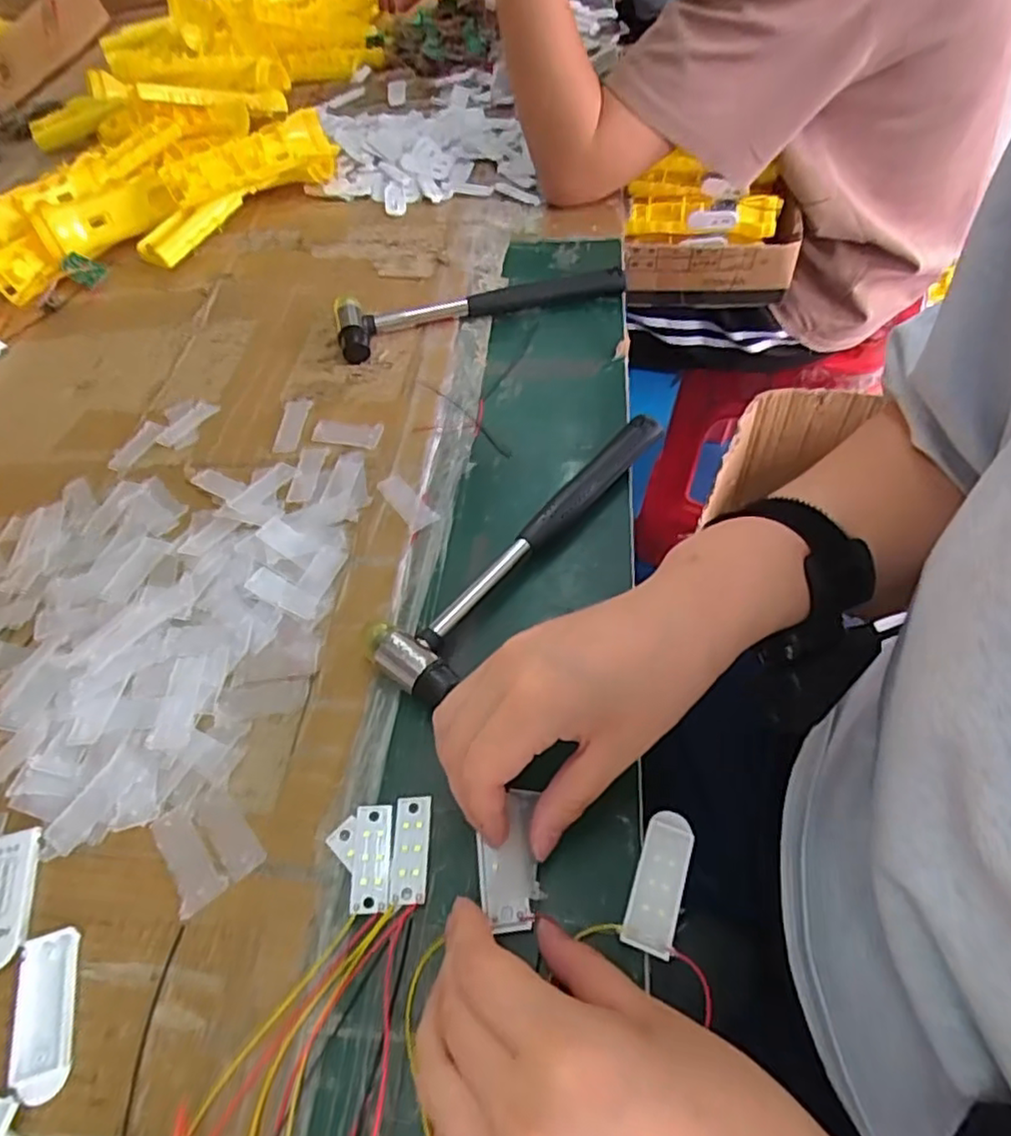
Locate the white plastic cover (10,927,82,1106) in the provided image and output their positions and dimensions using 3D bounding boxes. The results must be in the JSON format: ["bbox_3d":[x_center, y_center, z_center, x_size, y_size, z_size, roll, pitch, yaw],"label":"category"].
[{"bbox_3d":[-0.186,0.180,0.267,0.022,0.005,0.058,-16,54,-7],"label":"white plastic cover"}]

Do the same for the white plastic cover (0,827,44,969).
[{"bbox_3d":[-0.221,0.145,0.291,0.022,0.004,0.057,-13,53,-4],"label":"white plastic cover"}]

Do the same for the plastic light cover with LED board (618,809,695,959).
[{"bbox_3d":[0.066,0.133,0.281,0.020,0.007,0.057,16,57,16],"label":"plastic light cover with LED board"}]

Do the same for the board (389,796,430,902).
[{"bbox_3d":[-0.043,0.126,0.297,0.016,0.004,0.046,-4,53,3],"label":"board"}]

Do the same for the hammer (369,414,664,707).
[{"bbox_3d":[0.014,-0.021,0.390,0.049,0.022,0.236,28,61,23],"label":"hammer"}]

